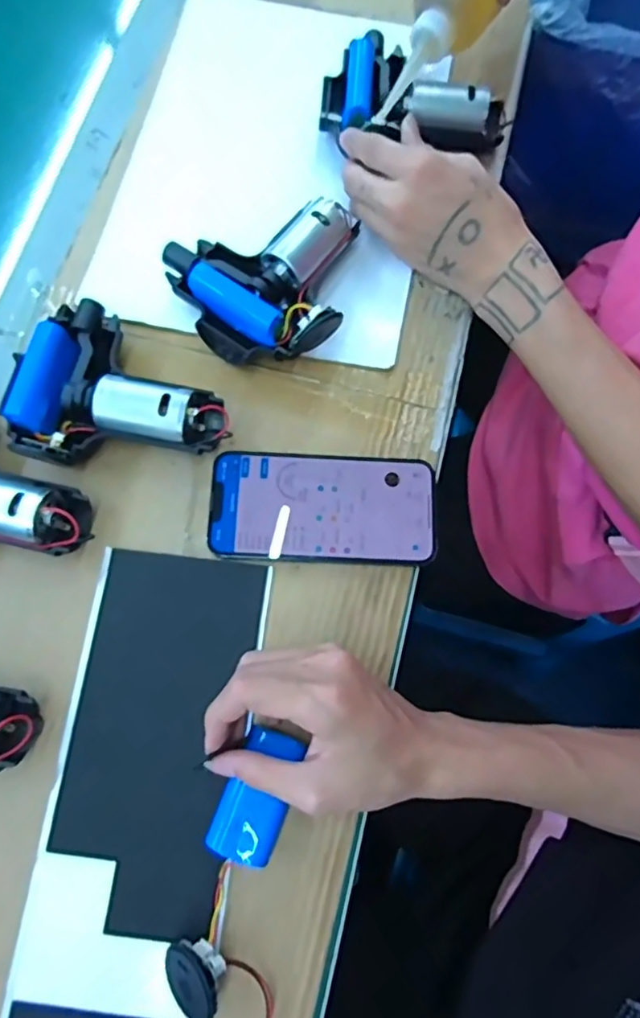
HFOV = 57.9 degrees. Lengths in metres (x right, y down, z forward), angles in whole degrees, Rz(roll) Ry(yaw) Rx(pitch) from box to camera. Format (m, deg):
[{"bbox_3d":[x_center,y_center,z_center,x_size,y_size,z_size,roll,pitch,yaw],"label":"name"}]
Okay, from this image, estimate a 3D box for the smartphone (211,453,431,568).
[{"bbox_3d":[0.002,-0.002,0.373,0.143,0.012,0.069,2,74,0],"label":"smartphone"}]

